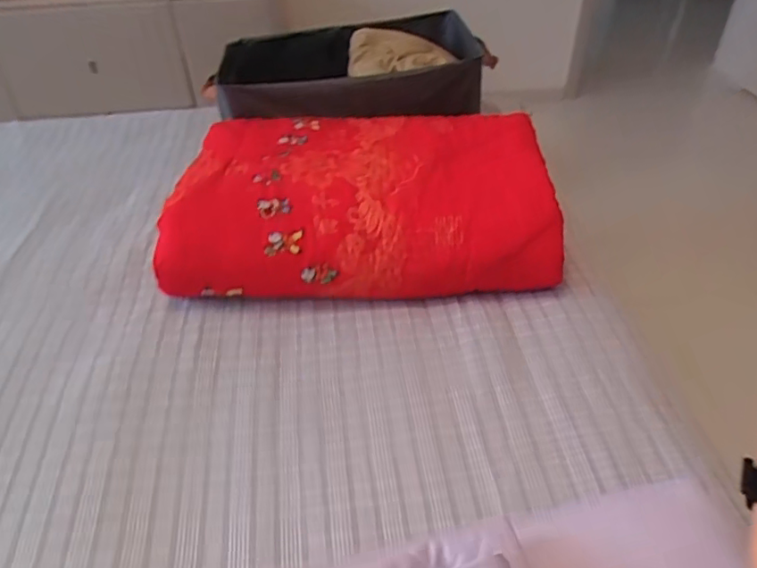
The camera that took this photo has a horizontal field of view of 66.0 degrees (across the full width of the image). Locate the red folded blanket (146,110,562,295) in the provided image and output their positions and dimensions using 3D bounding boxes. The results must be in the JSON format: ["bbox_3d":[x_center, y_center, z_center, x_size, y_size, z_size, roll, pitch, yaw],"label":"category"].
[{"bbox_3d":[-0.025,-0.127,0.895,0.545,0.133,0.339,-3,41,-2],"label":"red folded blanket"}]

